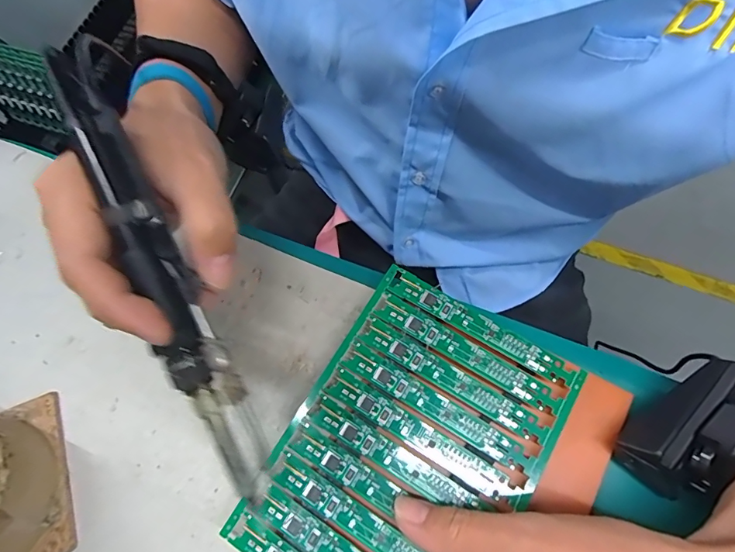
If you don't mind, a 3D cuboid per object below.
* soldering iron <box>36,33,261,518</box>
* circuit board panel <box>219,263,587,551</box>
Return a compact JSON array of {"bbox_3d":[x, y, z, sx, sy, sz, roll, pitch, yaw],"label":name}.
[{"bbox_3d":[-0.087,0.003,0.192,0.027,0.021,0.202,-21,96,-6],"label":"soldering iron"},{"bbox_3d":[0.022,0.090,0.229,0.119,0.004,0.165,30,74,11],"label":"circuit board panel"}]

